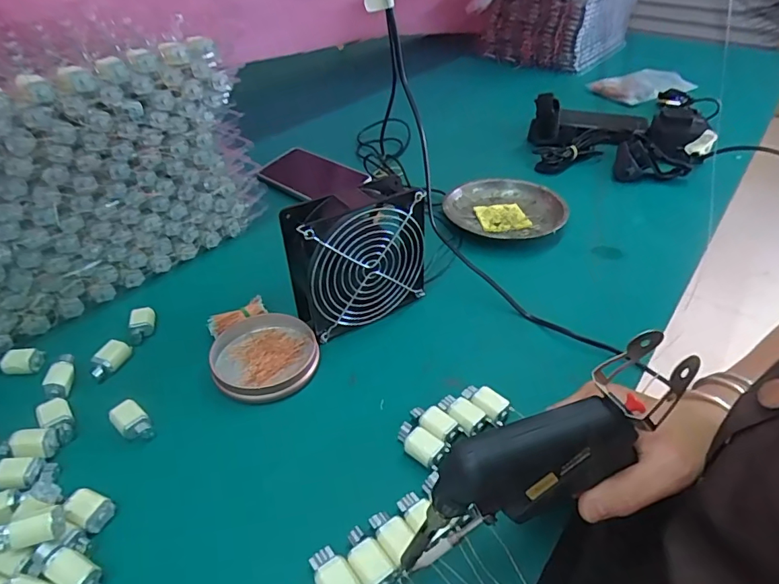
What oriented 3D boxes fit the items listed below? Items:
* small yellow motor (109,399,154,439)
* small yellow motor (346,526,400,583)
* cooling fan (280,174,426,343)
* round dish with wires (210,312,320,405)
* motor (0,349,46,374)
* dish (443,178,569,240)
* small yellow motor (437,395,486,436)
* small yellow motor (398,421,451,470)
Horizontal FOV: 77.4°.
[{"bbox_3d":[-0.197,0.099,0.371,0.032,0.016,0.021,29,47,30],"label":"small yellow motor"},{"bbox_3d":[-0.013,0.157,0.288,0.020,0.011,0.038,-24,46,-27],"label":"small yellow motor"},{"bbox_3d":[-0.029,-0.029,0.442,0.123,0.118,0.054,-24,46,-27],"label":"cooling fan"},{"bbox_3d":[-0.108,0.056,0.424,0.087,0.016,0.091,1,40,0],"label":"round dish with wires"},{"bbox_3d":[-0.320,0.060,0.418,0.040,0.014,0.018,-3,40,-5],"label":"motor"},{"bbox_3d":[0.141,-0.104,0.607,0.133,0.026,0.125,1,40,0],"label":"dish"},{"bbox_3d":[0.054,0.094,0.372,0.021,0.019,0.038,-27,47,-30],"label":"small yellow motor"},{"bbox_3d":[0.022,0.112,0.352,0.038,0.017,0.019,28,47,29],"label":"small yellow motor"}]

